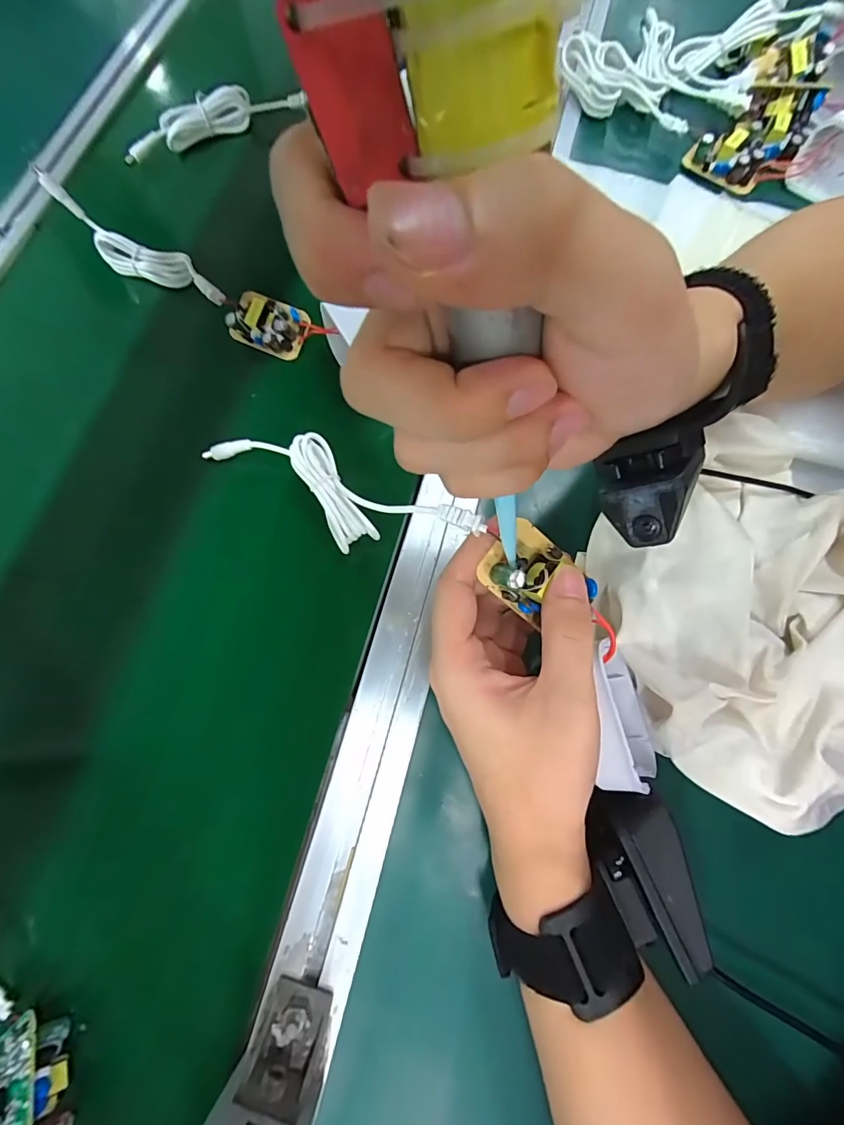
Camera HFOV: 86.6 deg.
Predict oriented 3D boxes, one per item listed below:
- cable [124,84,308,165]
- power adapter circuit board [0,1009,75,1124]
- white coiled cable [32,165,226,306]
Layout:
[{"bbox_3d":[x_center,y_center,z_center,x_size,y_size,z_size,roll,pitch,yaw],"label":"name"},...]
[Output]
[{"bbox_3d":[-0.193,-0.412,0.412,0.169,0.022,0.029,-26,79,-5],"label":"cable"},{"bbox_3d":[-0.180,0.247,0.205,0.031,0.020,0.060,-44,52,4],"label":"power adapter circuit board"},{"bbox_3d":[-0.230,-0.251,0.354,0.152,0.039,0.027,26,79,5],"label":"white coiled cable"}]

